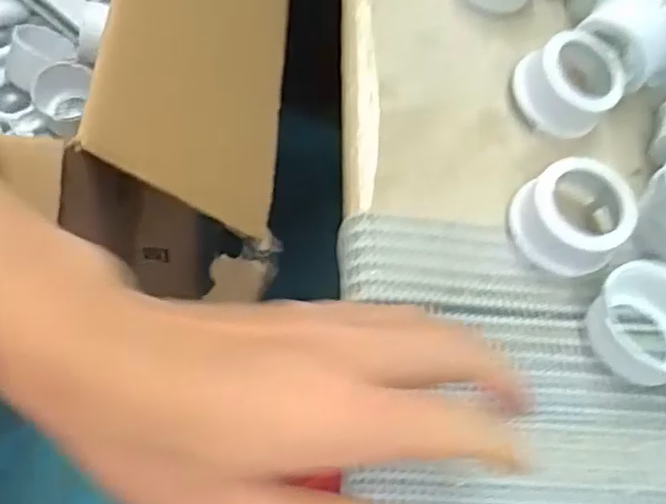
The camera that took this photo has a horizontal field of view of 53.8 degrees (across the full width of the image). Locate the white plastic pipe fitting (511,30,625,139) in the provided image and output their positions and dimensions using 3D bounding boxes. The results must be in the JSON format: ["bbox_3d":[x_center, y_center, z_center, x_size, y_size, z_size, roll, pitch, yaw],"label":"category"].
[{"bbox_3d":[0.126,-0.091,0.354,0.053,0.032,0.046,22,65,9],"label":"white plastic pipe fitting"}]

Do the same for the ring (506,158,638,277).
[{"bbox_3d":[0.113,-0.016,0.314,0.049,0.032,0.046,4,62,-8],"label":"ring"}]

